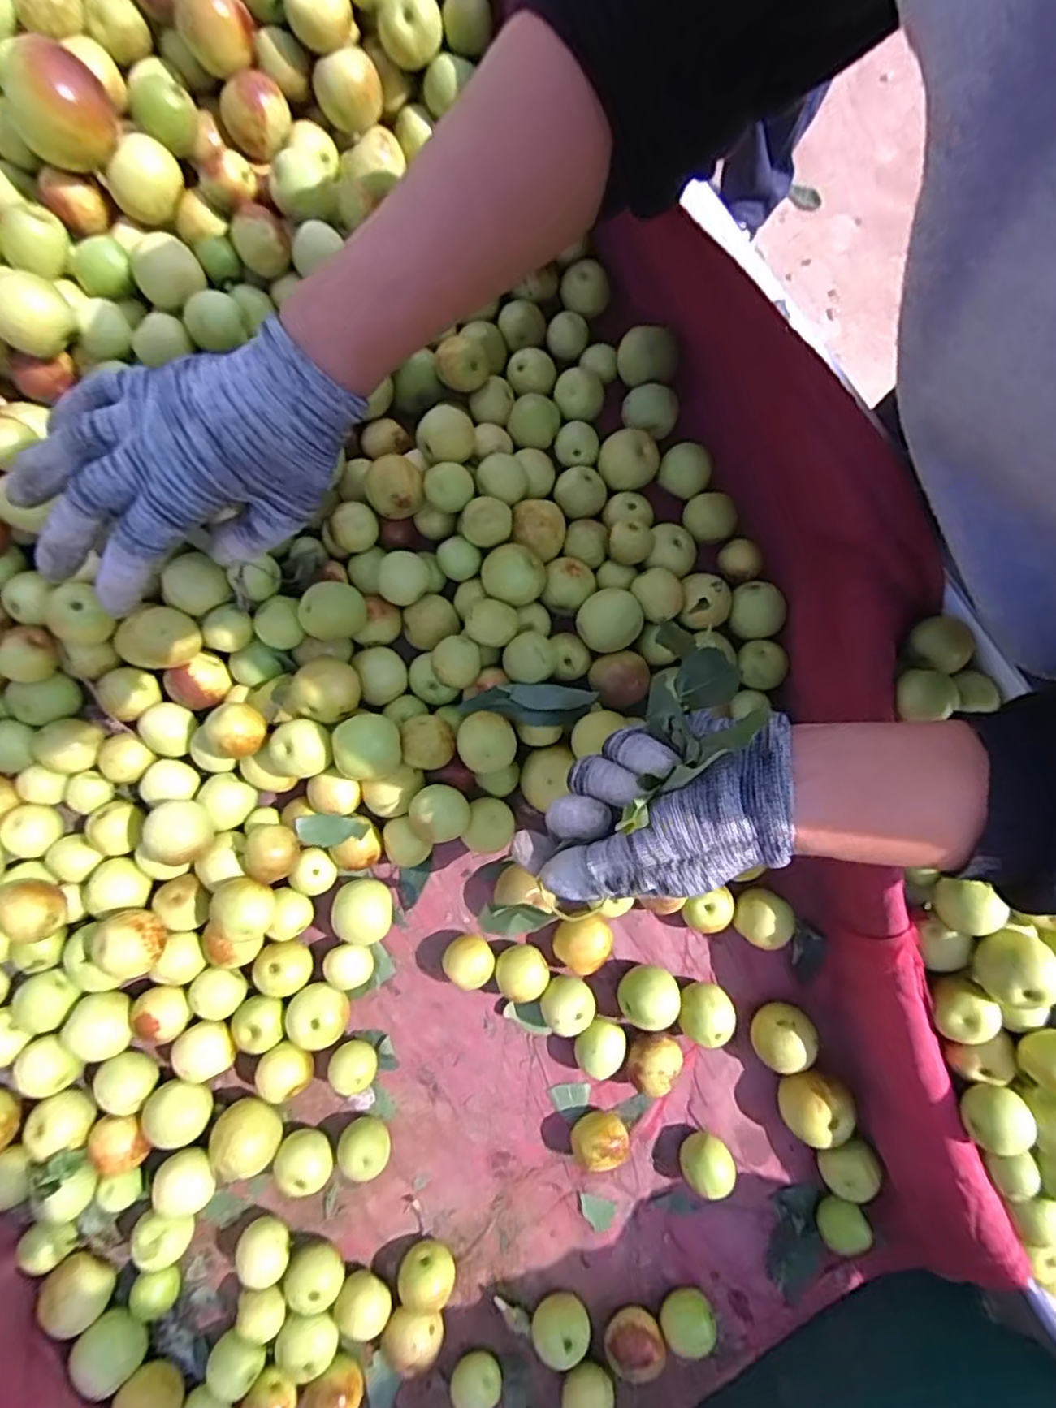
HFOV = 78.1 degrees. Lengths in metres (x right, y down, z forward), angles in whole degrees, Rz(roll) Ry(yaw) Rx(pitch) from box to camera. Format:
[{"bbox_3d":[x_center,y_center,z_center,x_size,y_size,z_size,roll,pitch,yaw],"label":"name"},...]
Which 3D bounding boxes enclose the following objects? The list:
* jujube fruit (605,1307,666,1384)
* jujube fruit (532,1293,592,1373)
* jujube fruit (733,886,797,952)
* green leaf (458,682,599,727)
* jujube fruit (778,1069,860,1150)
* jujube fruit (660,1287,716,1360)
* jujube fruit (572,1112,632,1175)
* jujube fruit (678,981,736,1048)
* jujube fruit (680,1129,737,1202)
[{"bbox_3d":[0.062,0.377,0.386,0.032,0.031,0.028,-11,80,-3],"label":"jujube fruit"},{"bbox_3d":[0.019,0.368,0.382,0.034,0.025,0.026,-23,81,-5],"label":"jujube fruit"},{"bbox_3d":[0.146,0.134,0.409,0.032,0.031,0.035,0,80,-1],"label":"jujube fruit"},{"bbox_3d":[0.000,0.000,0.395,0.078,0.015,0.024,3,80,-1],"label":"green leaf"},{"bbox_3d":[0.175,0.247,0.403,0.043,0.039,0.040,0,80,-1],"label":"jujube fruit"},{"bbox_3d":[0.095,0.369,0.392,0.031,0.030,0.024,-13,80,-3],"label":"jujube fruit"},{"bbox_3d":[0.043,0.264,0.396,0.033,0.029,0.024,-17,80,-4],"label":"jujube fruit"},{"bbox_3d":[0.109,0.193,0.406,0.034,0.029,0.032,0,80,-1],"label":"jujube fruit"},{"bbox_3d":[0.109,0.282,0.402,0.031,0.025,0.029,0,80,-1],"label":"jujube fruit"}]

